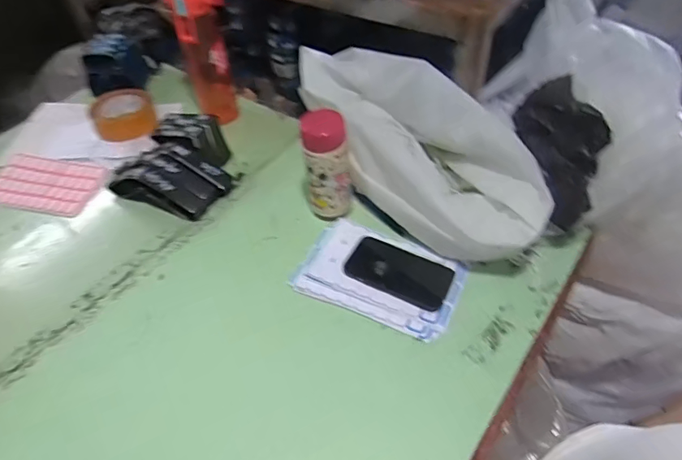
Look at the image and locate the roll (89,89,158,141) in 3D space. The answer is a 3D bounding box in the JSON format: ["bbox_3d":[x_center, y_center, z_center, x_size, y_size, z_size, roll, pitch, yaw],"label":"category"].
[{"bbox_3d":[-0.434,-0.235,0.941,0.114,0.052,0.114,-2,49,3],"label":"roll"}]

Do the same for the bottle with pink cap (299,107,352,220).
[{"bbox_3d":[-0.019,-0.088,0.691,0.066,0.169,0.054,-4,49,1],"label":"bottle with pink cap"}]

